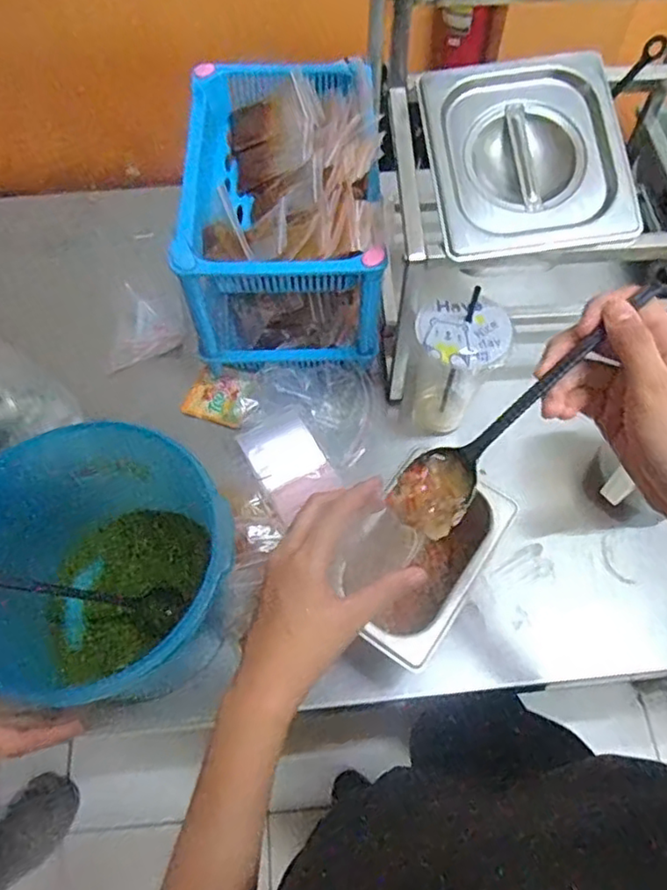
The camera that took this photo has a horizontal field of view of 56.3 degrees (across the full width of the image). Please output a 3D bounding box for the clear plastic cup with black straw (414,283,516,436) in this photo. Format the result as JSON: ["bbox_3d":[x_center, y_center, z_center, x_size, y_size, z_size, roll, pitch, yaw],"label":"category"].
[{"bbox_3d":[0.123,-0.077,0.652,0.087,0.164,0.088,0,64,0],"label":"clear plastic cup with black straw"}]

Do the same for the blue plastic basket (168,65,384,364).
[{"bbox_3d":[-0.053,-0.254,0.702,0.199,0.188,0.295,-1,64,-1],"label":"blue plastic basket"}]

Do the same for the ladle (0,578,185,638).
[{"bbox_3d":[-0.218,0.130,0.527,0.026,0.209,0.042,-21,58,34],"label":"ladle"}]

